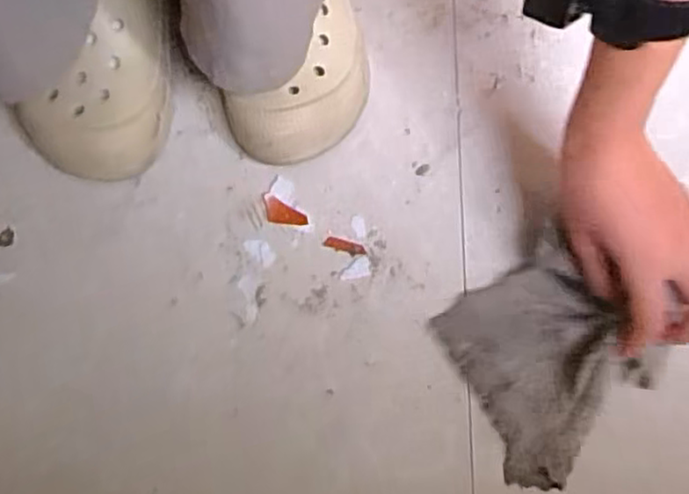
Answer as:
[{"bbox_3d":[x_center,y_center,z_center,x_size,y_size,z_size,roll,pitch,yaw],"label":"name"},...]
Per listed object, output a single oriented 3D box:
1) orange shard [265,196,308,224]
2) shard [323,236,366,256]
[{"bbox_3d":[-0.042,-0.022,0.470,0.032,0.004,0.016,30,76,6],"label":"orange shard"},{"bbox_3d":[0.000,-0.001,0.466,0.029,0.004,0.008,15,75,2],"label":"shard"}]

